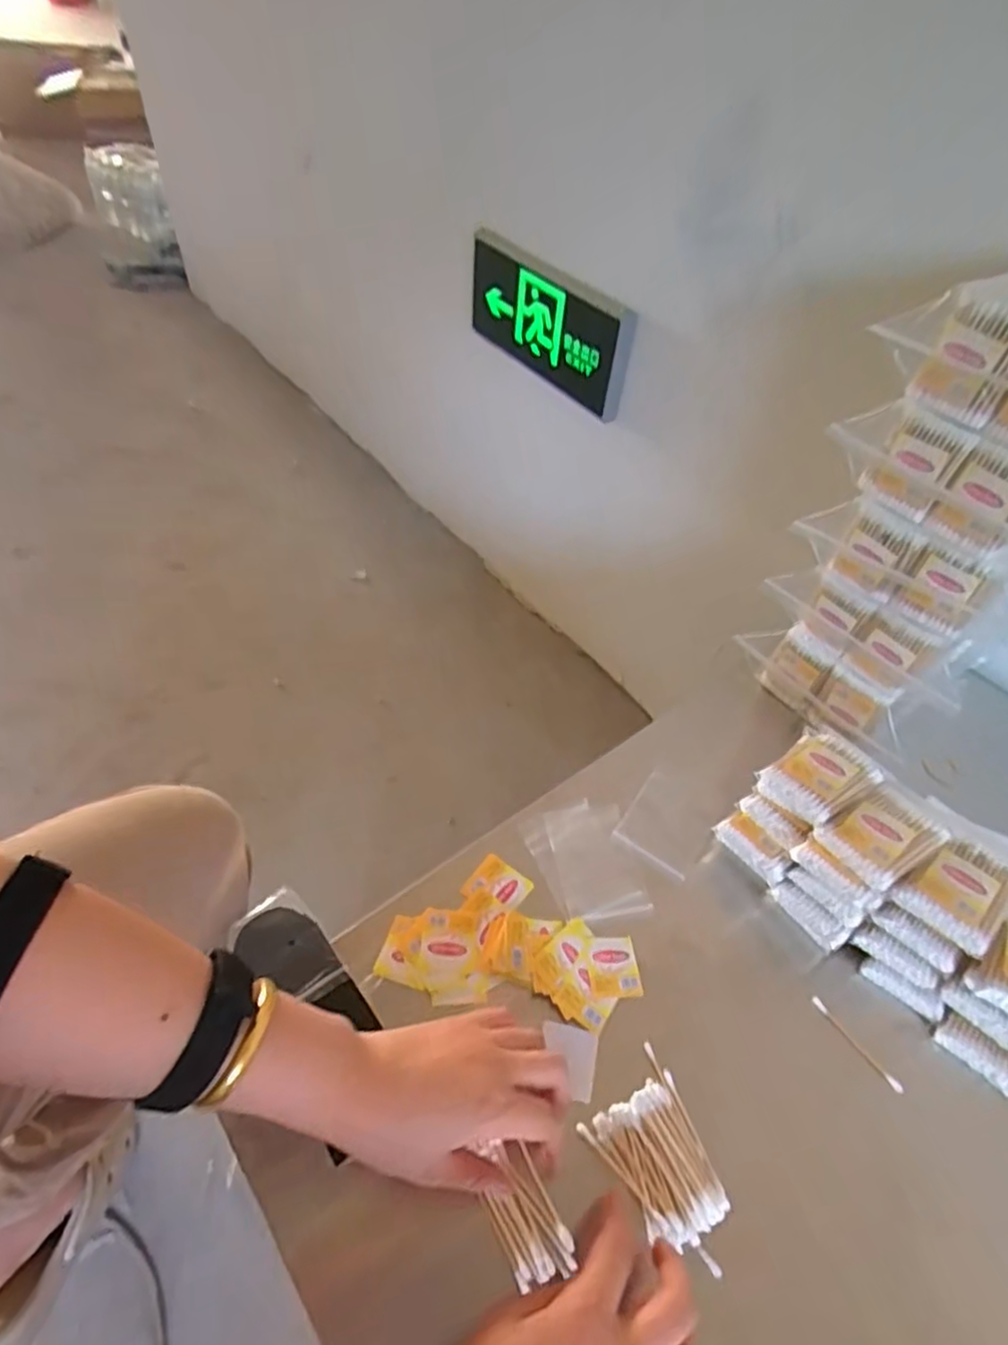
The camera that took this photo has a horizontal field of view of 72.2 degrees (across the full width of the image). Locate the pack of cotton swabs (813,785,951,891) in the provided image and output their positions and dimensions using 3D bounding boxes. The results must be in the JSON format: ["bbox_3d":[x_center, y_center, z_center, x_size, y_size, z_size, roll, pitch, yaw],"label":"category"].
[{"bbox_3d":[0.269,0.116,0.492,0.070,0.021,0.054,-23,54,-23],"label":"pack of cotton swabs"}]

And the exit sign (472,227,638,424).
[{"bbox_3d":[0.059,-0.504,1.008,0.032,0.151,0.325,-28,57,-26],"label":"exit sign"}]

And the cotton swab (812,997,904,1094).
[{"bbox_3d":[0.248,0.261,0.486,0.007,0.004,0.073,-28,56,-23],"label":"cotton swab"}]

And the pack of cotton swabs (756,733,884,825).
[{"bbox_3d":[0.239,0.082,0.528,0.075,0.028,0.058,-23,54,-23],"label":"pack of cotton swabs"}]

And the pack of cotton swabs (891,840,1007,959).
[{"bbox_3d":[0.313,0.149,0.472,0.071,0.020,0.058,-34,59,-29],"label":"pack of cotton swabs"}]

